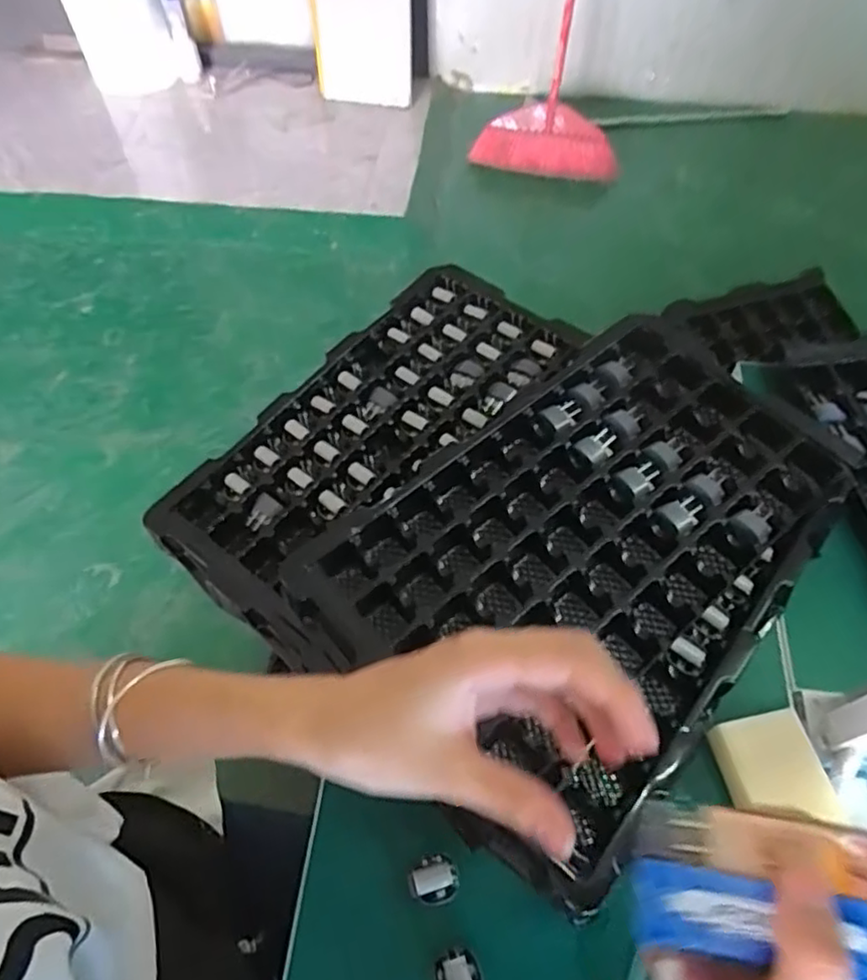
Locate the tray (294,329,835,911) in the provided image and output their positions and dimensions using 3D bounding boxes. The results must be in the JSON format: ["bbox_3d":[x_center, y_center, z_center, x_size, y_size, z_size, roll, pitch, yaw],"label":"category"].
[{"bbox_3d":[0.112,0.041,0.449,0.354,0.047,0.233,-37,65,-17],"label":"tray"}]

